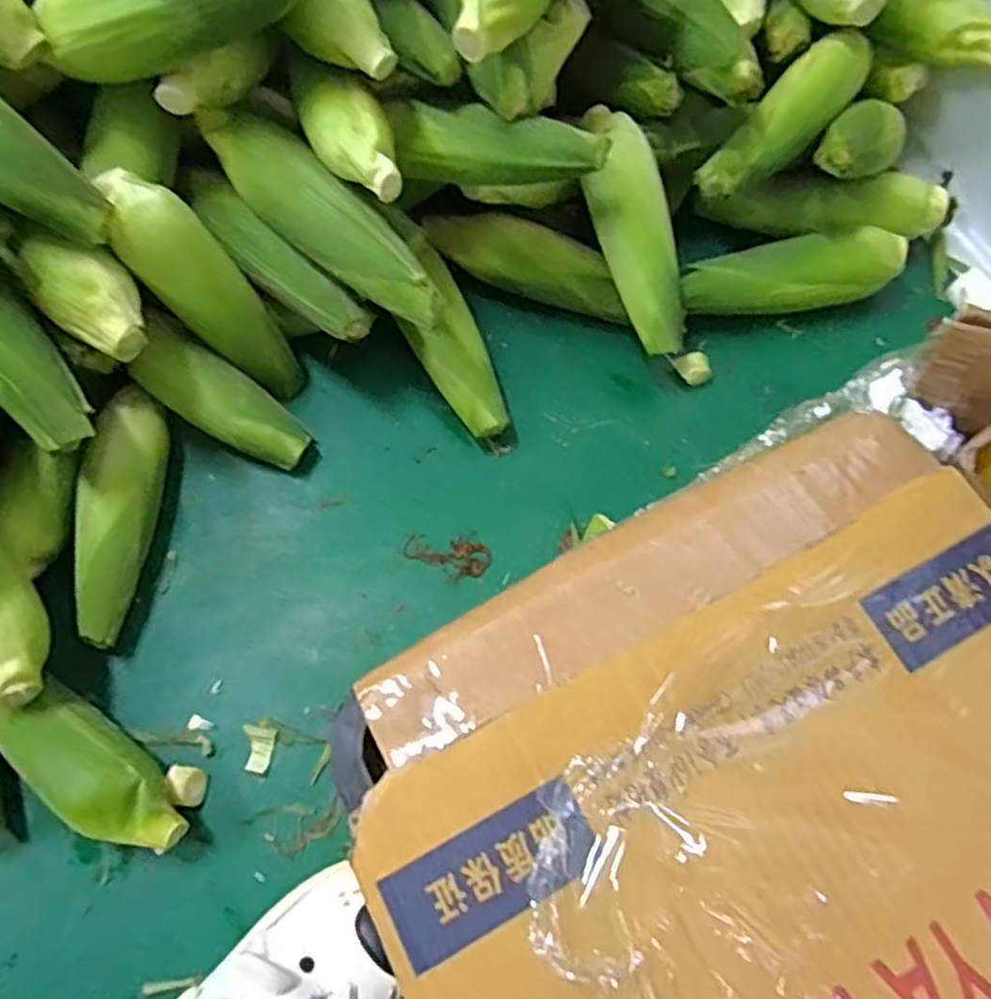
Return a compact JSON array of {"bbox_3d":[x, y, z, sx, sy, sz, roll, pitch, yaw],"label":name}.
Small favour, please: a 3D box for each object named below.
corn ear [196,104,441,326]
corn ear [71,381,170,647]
[{"bbox_3d":[-0.141,-0.229,0.609,0.245,0.059,0.057,40,74,15],"label":"corn ear"},{"bbox_3d":[-0.309,0.010,0.623,0.049,0.051,0.214,3,68,2],"label":"corn ear"}]

